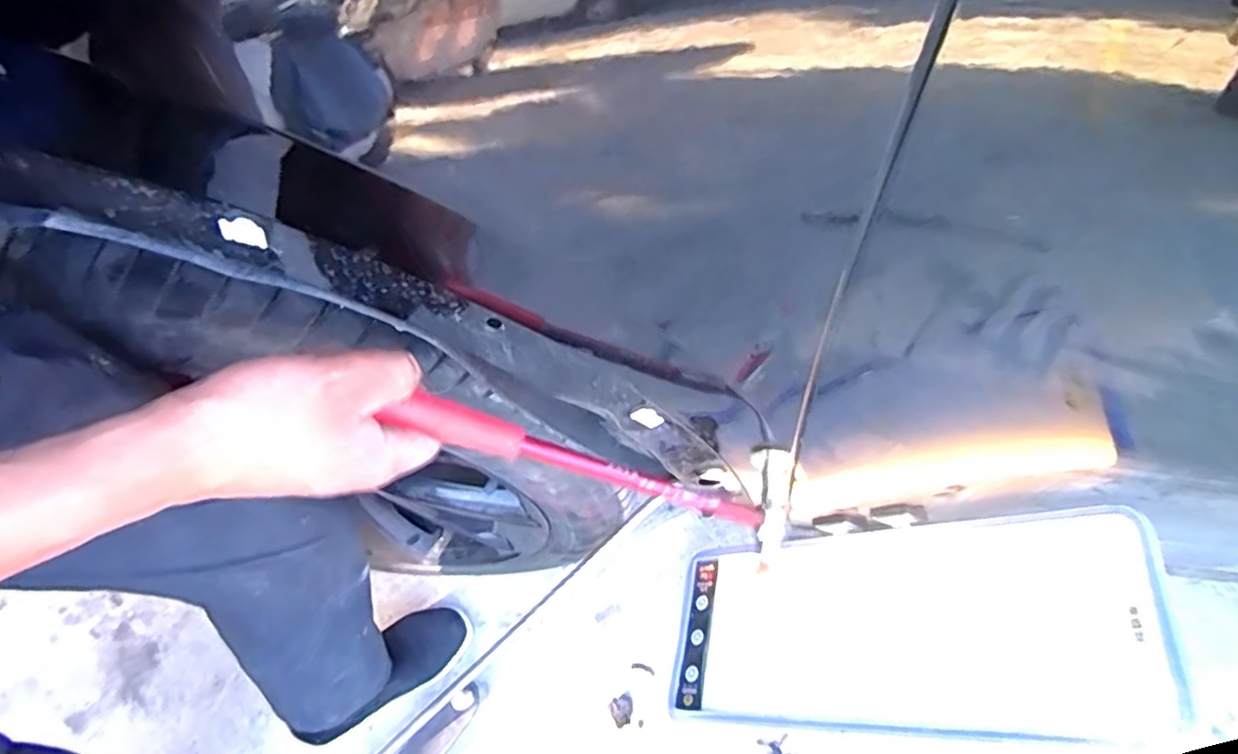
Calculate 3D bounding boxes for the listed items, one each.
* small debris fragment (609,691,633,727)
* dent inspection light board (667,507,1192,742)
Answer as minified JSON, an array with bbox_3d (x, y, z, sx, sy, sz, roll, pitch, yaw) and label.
[{"bbox_3d":[0.004,0.459,0.932,0.033,0.004,0.037,-20,61,-10],"label":"small debris fragment"},{"bbox_3d":[0.226,0.212,0.582,0.389,0.033,0.162,-16,48,33],"label":"dent inspection light board"}]

